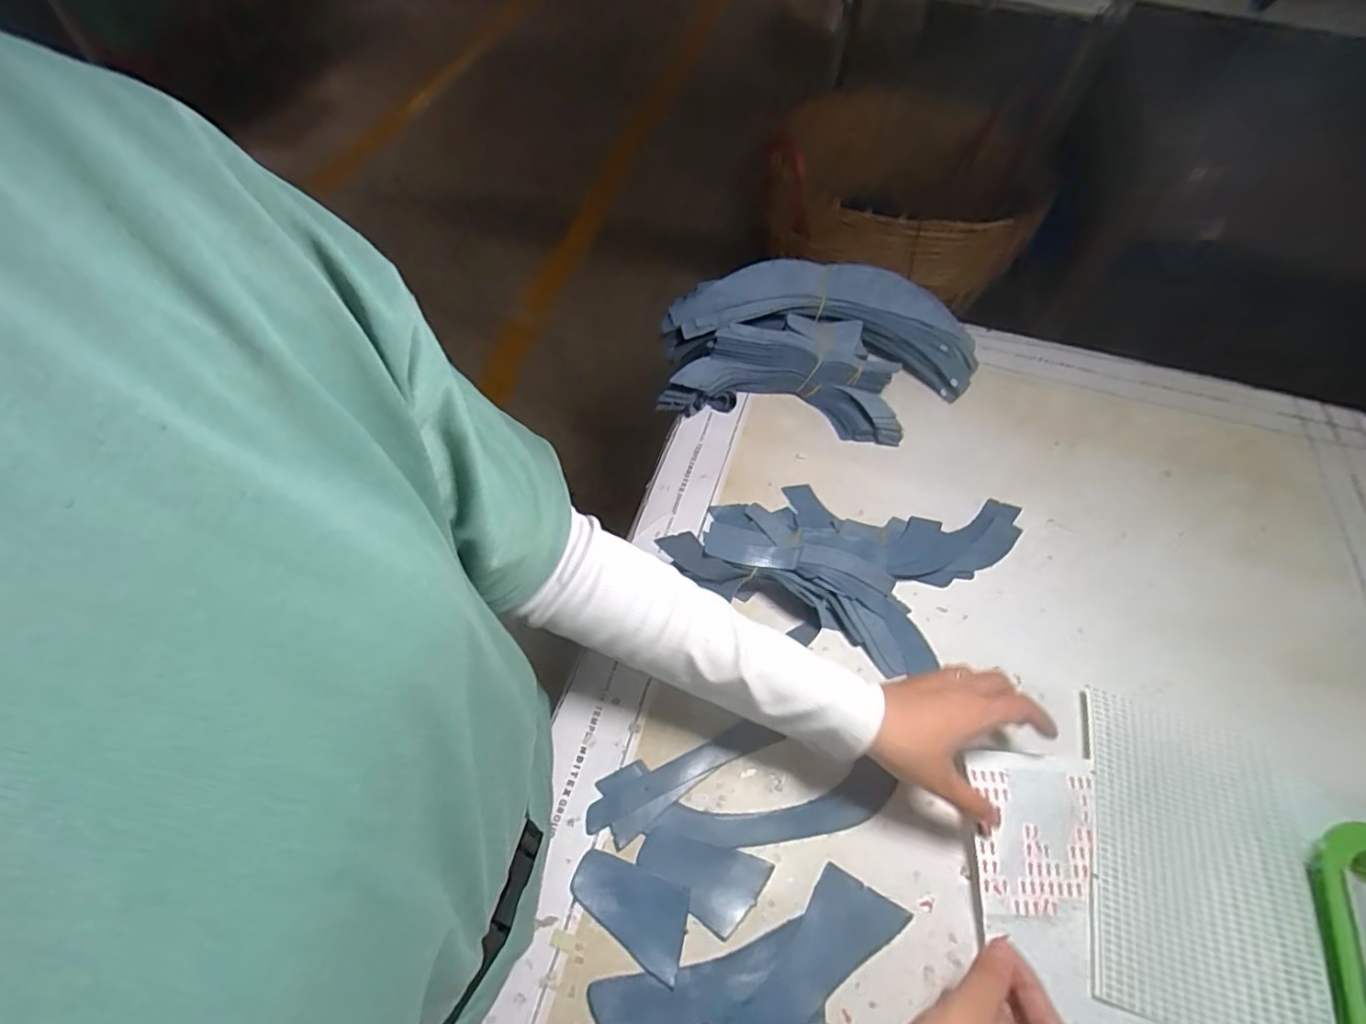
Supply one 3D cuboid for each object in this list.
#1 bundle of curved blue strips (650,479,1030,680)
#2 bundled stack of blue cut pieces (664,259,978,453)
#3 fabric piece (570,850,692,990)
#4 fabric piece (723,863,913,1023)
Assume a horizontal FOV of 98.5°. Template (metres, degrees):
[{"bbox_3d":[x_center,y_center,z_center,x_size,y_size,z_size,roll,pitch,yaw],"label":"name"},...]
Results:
[{"bbox_3d":[0.145,0.040,0.504,0.321,0.056,0.184,6,57,1],"label":"bundle of curved blue strips"},{"bbox_3d":[0.142,-0.181,0.637,0.322,0.071,0.193,9,57,4],"label":"bundled stack of blue cut pieces"},{"bbox_3d":[-0.036,0.263,0.386,0.080,0.004,0.051,18,58,9],"label":"fabric piece"},{"bbox_3d":[0.075,0.292,0.375,0.146,0.004,0.051,-33,64,-21],"label":"fabric piece"}]

